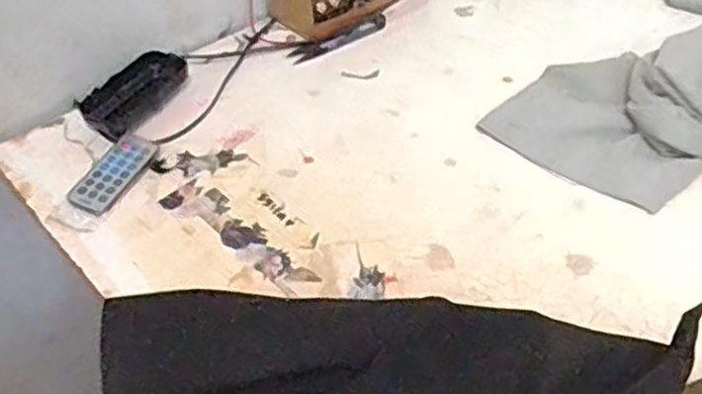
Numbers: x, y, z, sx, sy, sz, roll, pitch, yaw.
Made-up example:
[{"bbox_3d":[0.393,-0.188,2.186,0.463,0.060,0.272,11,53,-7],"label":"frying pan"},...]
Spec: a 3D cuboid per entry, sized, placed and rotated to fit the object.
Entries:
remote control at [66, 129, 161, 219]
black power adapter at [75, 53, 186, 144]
[{"bbox_3d":[-0.202,-0.023,0.617,0.043,0.007,0.088,19,51,18],"label":"remote control"},{"bbox_3d":[-0.198,-0.097,0.664,0.053,0.021,0.107,27,54,24],"label":"black power adapter"}]

